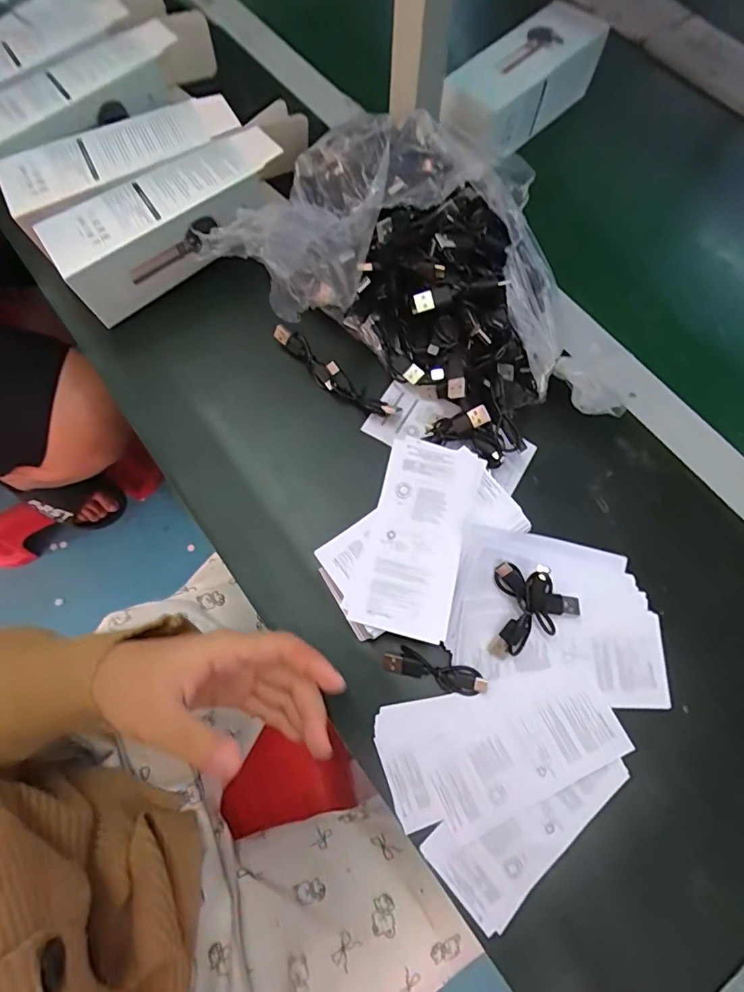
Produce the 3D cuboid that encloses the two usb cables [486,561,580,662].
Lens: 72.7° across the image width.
[{"bbox_3d":[0.102,0.072,0.312,0.054,0.014,0.058,3,93,-8],"label":"two usb cables"}]

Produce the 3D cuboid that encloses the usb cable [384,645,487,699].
[{"bbox_3d":[0.039,0.110,0.316,0.064,0.009,0.017,17,71,5],"label":"usb cable"}]

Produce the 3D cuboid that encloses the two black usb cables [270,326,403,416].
[{"bbox_3d":[-0.029,-0.093,0.382,0.112,0.018,0.017,38,74,12],"label":"two black usb cables"}]

